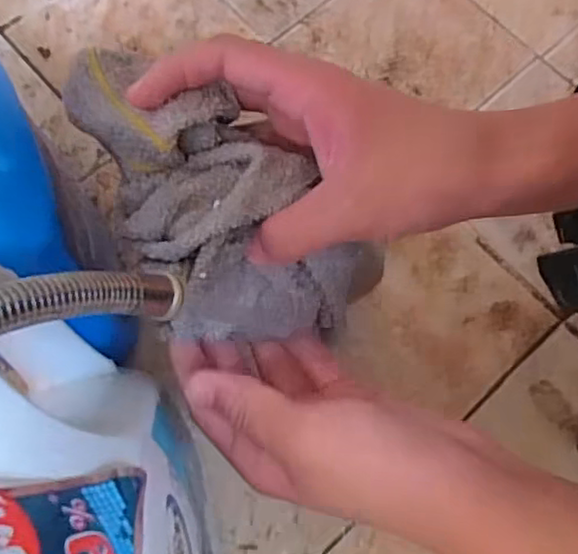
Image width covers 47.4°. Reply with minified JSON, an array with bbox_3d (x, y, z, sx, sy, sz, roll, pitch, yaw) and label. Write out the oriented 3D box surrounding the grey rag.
[{"bbox_3d":[-0.042,-0.034,0.289,0.150,0.067,0.083,43,75,12],"label":"grey rag"}]

